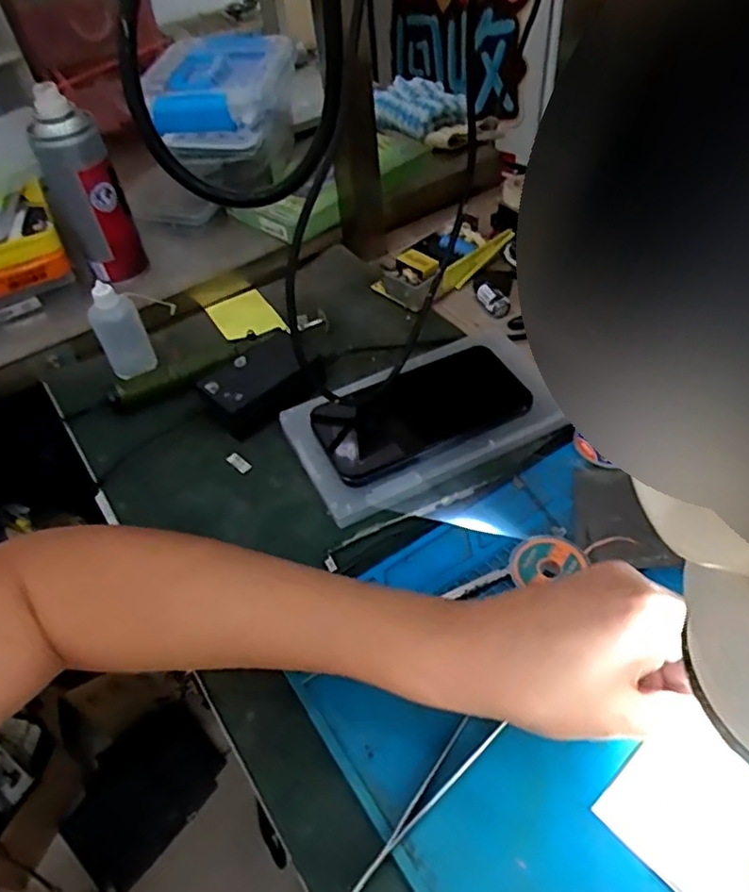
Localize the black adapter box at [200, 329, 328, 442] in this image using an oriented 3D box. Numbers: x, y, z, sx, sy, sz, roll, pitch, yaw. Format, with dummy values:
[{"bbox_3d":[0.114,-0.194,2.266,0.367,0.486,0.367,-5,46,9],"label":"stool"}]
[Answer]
[{"bbox_3d":[-0.087,-0.053,0.484,0.057,0.025,0.087,30,58,29],"label":"black adapter box"}]

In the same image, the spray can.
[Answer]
[{"bbox_3d":[-0.238,-0.210,0.529,0.053,0.147,0.053,-24,50,-14],"label":"spray can"}]

